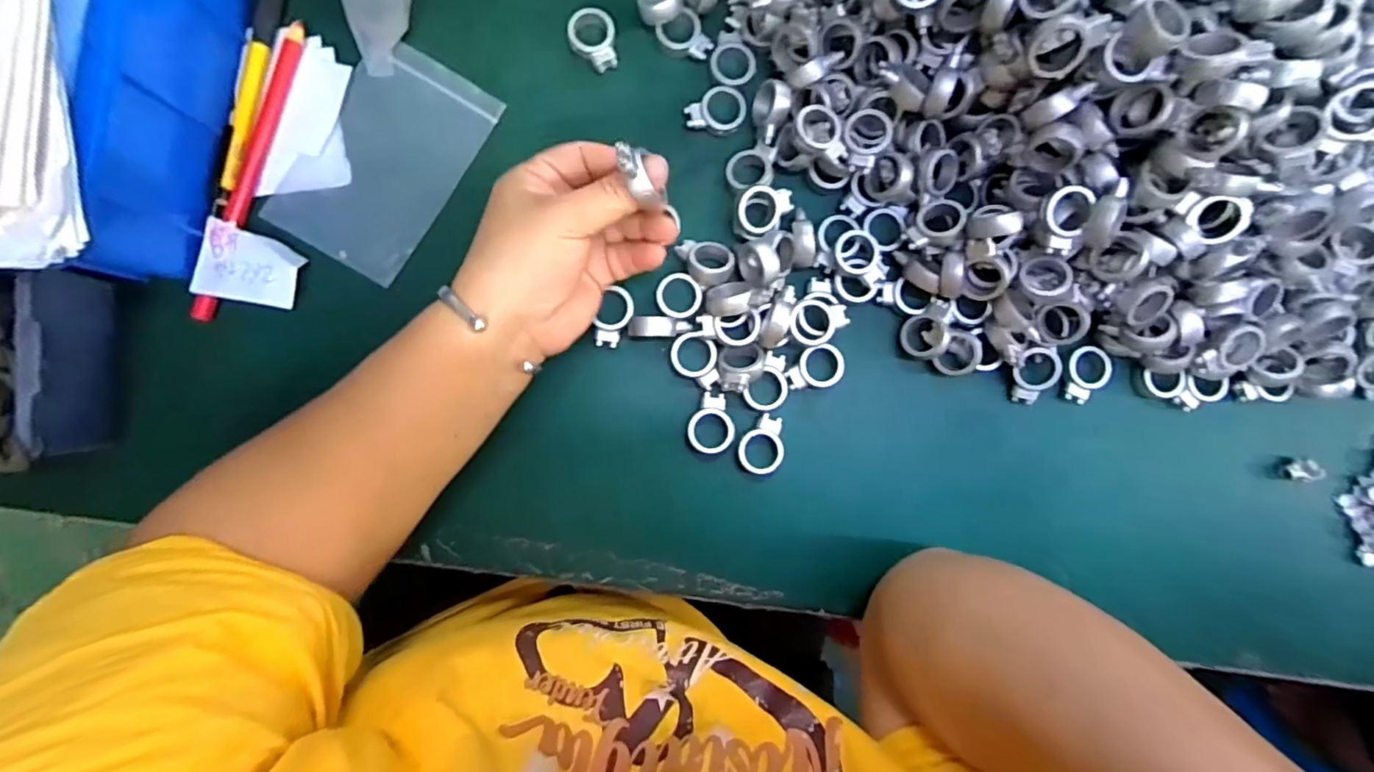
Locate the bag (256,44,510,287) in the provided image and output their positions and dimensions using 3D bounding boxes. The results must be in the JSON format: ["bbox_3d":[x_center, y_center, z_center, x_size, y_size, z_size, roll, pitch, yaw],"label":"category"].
[{"bbox_3d":[-0.167,-0.127,0.326,0.078,0.005,0.123,33,86,-2],"label":"bag"}]

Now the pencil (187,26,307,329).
[{"bbox_3d":[-0.239,-0.117,0.317,0.011,0.008,0.168,17,87,-2],"label":"pencil"}]

